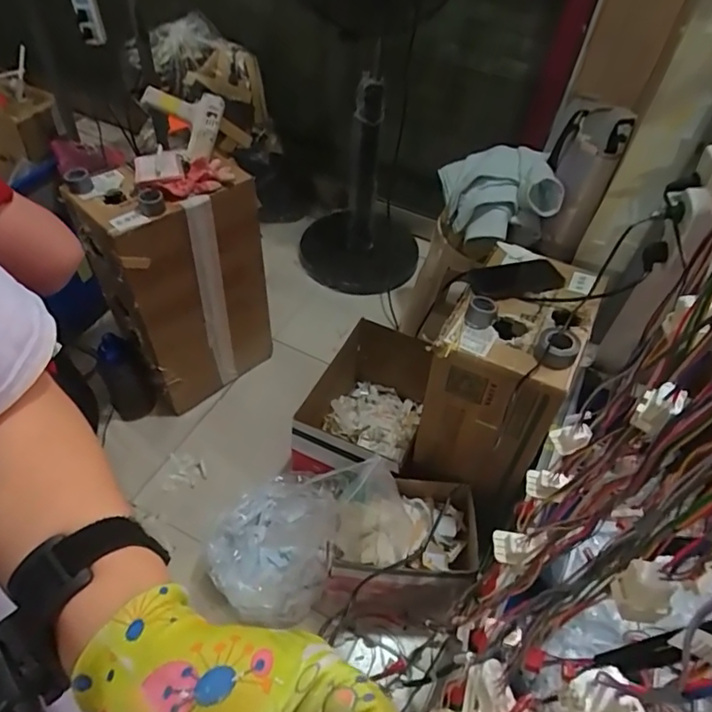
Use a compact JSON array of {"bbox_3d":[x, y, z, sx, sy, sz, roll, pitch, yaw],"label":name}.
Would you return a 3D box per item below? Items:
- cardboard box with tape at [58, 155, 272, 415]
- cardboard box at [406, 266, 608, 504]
[{"bbox_3d":[-0.381,-0.145,1.269,0.327,0.575,0.189,-35,60,-29],"label":"cardboard box with tape"},{"bbox_3d":[0.277,0.033,1.025,0.213,0.378,0.355,23,52,15],"label":"cardboard box"}]

